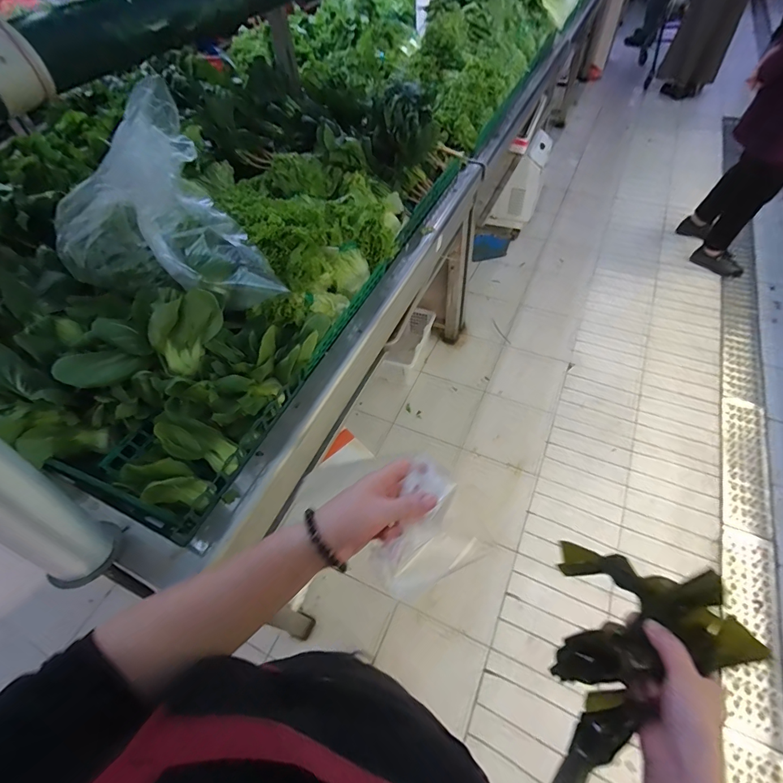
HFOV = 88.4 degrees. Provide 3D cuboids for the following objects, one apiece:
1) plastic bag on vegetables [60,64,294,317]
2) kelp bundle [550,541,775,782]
[{"bbox_3d":[-0.378,-0.257,0.643,0.296,0.299,0.148,-25,56,-14],"label":"plastic bag on vegetables"},{"bbox_3d":[0.220,0.256,0.361,0.128,0.126,0.224,16,56,16],"label":"kelp bundle"}]

